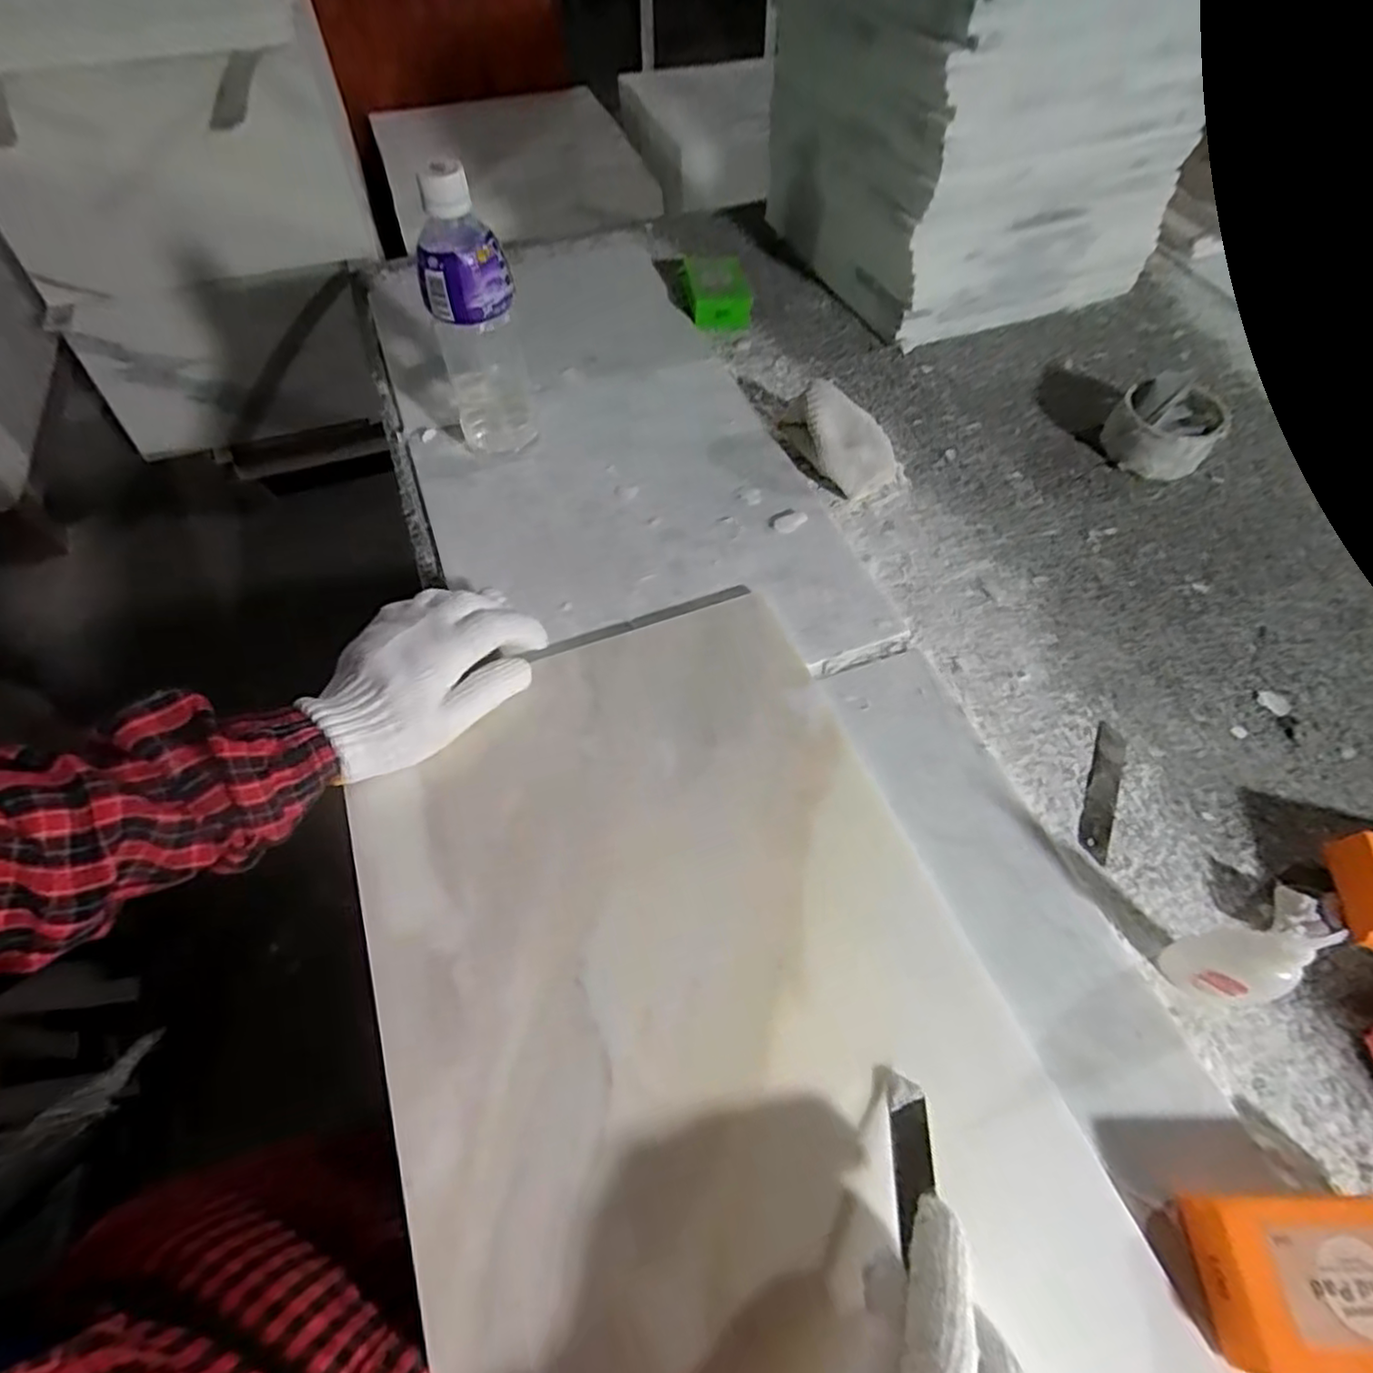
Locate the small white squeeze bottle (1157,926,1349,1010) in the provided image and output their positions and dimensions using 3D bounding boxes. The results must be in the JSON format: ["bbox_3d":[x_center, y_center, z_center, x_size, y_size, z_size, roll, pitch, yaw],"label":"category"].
[{"bbox_3d":[0.283,0.137,0.346,0.041,0.091,0.025,11,58,4],"label":"small white squeeze bottle"}]

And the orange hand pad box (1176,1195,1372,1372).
[{"bbox_3d":[0.273,0.257,0.300,0.094,0.036,0.059,1,58,-2],"label":"orange hand pad box"}]

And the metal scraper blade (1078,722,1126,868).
[{"bbox_3d":[0.267,0.065,0.444,0.018,0.004,0.098,23,60,12],"label":"metal scraper blade"}]

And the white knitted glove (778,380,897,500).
[{"bbox_3d":[0.127,-0.209,0.578,0.055,0.055,0.102,-29,63,-19],"label":"white knitted glove"}]

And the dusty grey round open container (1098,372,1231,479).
[{"bbox_3d":[0.417,-0.227,0.605,0.086,0.051,0.097,37,64,19],"label":"dusty grey round open container"}]

